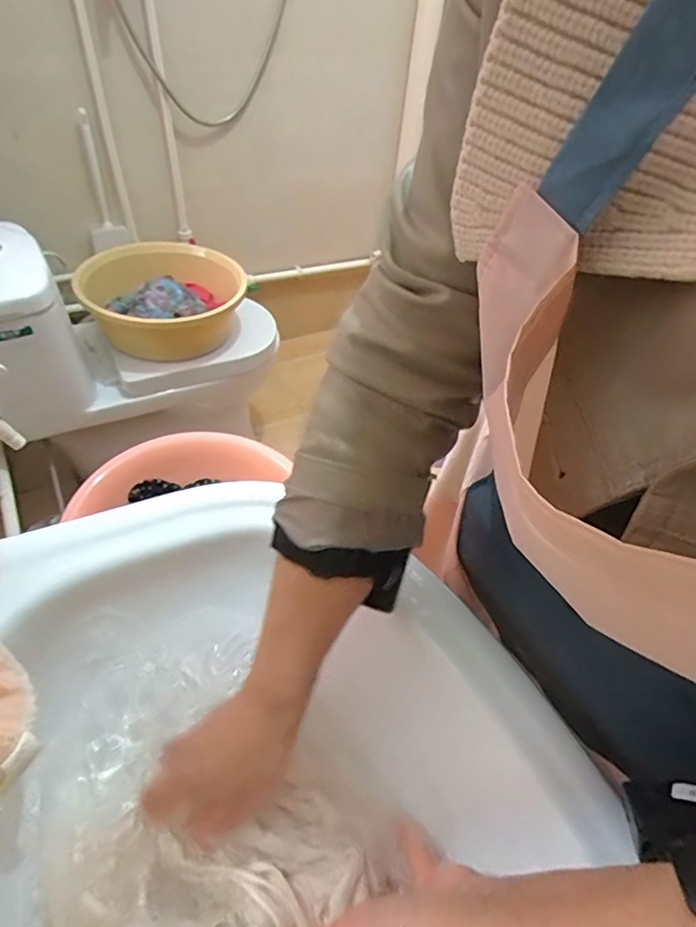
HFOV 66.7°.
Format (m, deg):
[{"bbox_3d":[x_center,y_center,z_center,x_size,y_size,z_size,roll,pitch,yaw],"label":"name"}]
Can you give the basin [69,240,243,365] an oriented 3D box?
[{"bbox_3d":[-0.410,-0.357,1.195,0.342,0.152,0.333,3,44,-3],"label":"basin"}]

